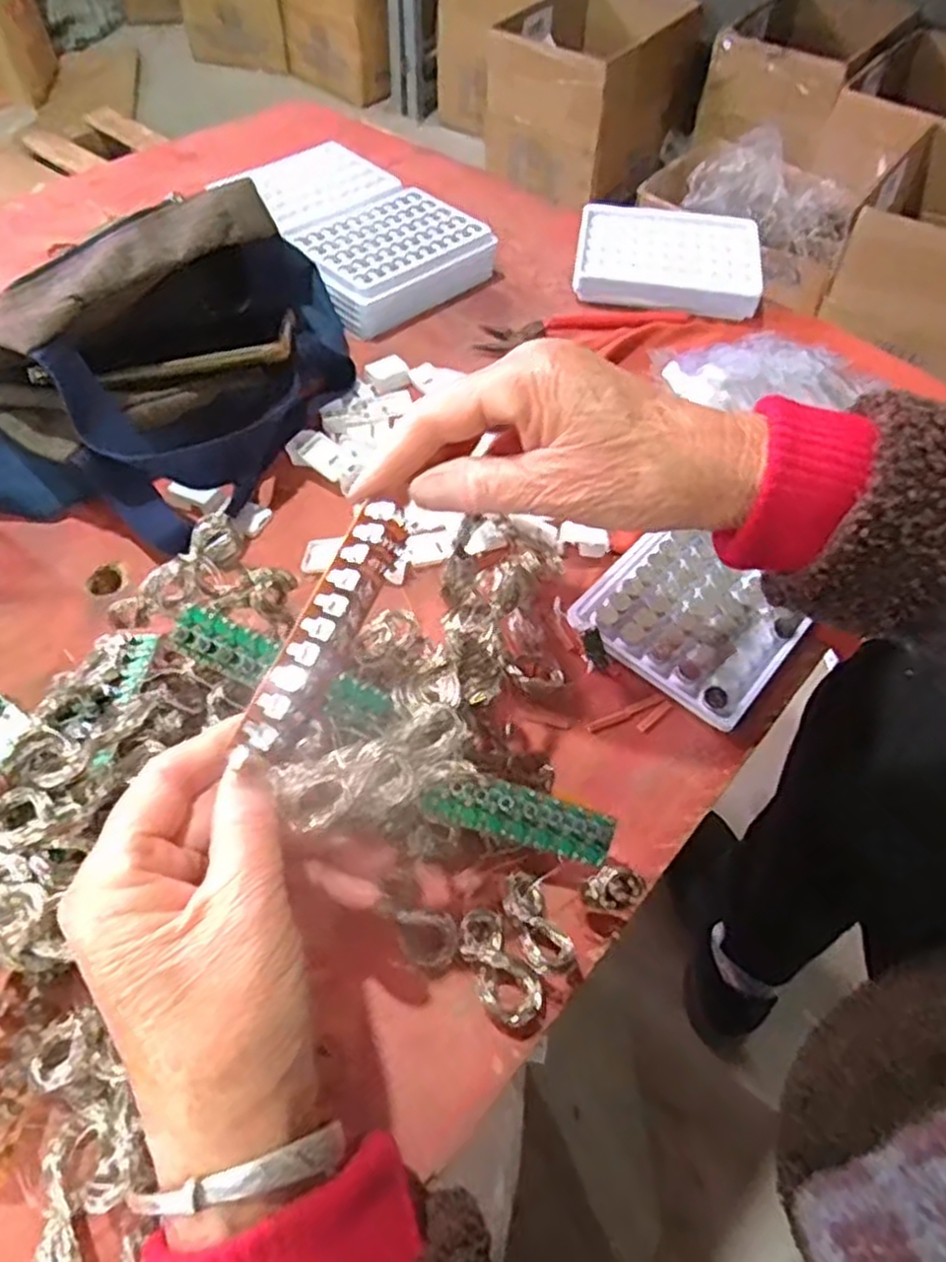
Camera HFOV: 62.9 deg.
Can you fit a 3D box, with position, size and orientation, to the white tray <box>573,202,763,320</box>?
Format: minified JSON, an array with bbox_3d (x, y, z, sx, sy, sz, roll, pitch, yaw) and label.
[{"bbox_3d":[0.143,-0.276,0.570,0.129,0.021,0.106,8,55,3],"label":"white tray"}]

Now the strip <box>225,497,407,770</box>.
[{"bbox_3d":[-0.052,-0.003,0.269,0.018,0.011,0.100,22,70,12],"label":"strip"}]

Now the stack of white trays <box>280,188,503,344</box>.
[{"bbox_3d":[-0.062,-0.267,0.553,0.130,0.031,0.100,-38,65,-25],"label":"stack of white trays"}]

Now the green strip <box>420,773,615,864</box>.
[{"bbox_3d":[0.018,0.072,0.302,0.072,0.004,0.020,18,91,-3],"label":"green strip"}]

